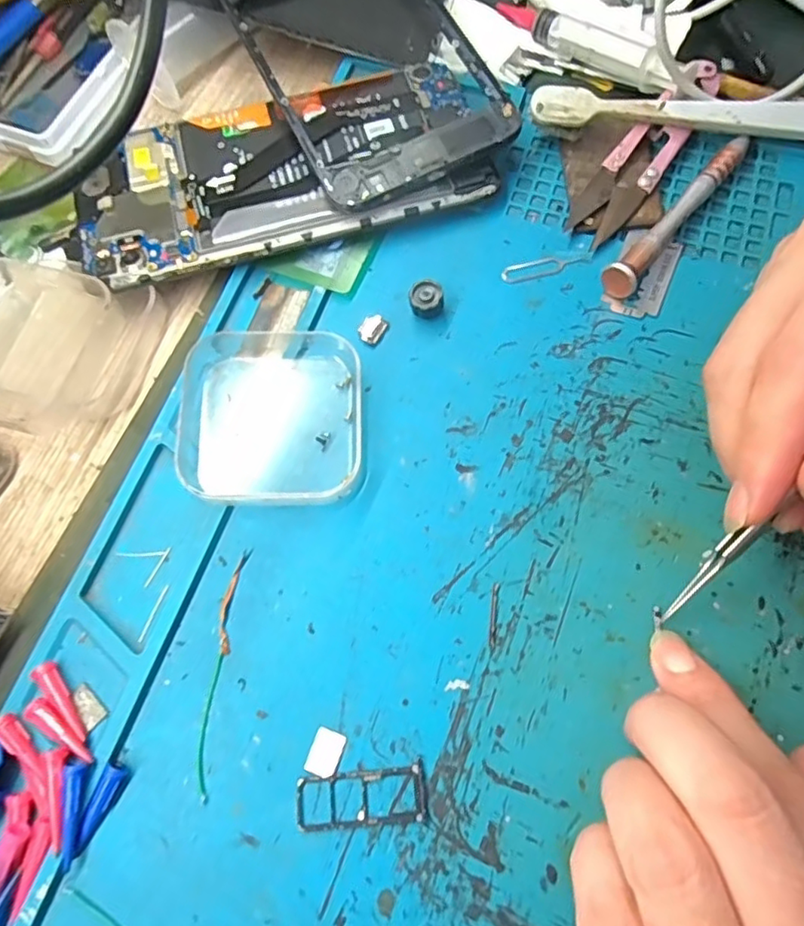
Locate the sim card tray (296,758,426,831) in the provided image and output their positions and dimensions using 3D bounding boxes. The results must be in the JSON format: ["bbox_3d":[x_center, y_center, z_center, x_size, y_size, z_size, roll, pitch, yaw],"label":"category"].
[{"bbox_3d":[-0.012,0.099,0.175,0.039,0.004,0.016,-4,71,1],"label":"sim card tray"}]

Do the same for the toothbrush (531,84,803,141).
[{"bbox_3d":[0.146,-0.140,0.243,0.181,0.017,0.014,5,71,4],"label":"toothbrush"}]

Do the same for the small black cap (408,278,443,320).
[{"bbox_3d":[0.009,-0.063,0.229,0.013,0.011,0.013,-1,71,2],"label":"small black cap"}]

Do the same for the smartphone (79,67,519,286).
[{"bbox_3d":[-0.044,-0.125,0.247,0.173,0.018,0.077,-15,71,-3],"label":"smartphone"}]

